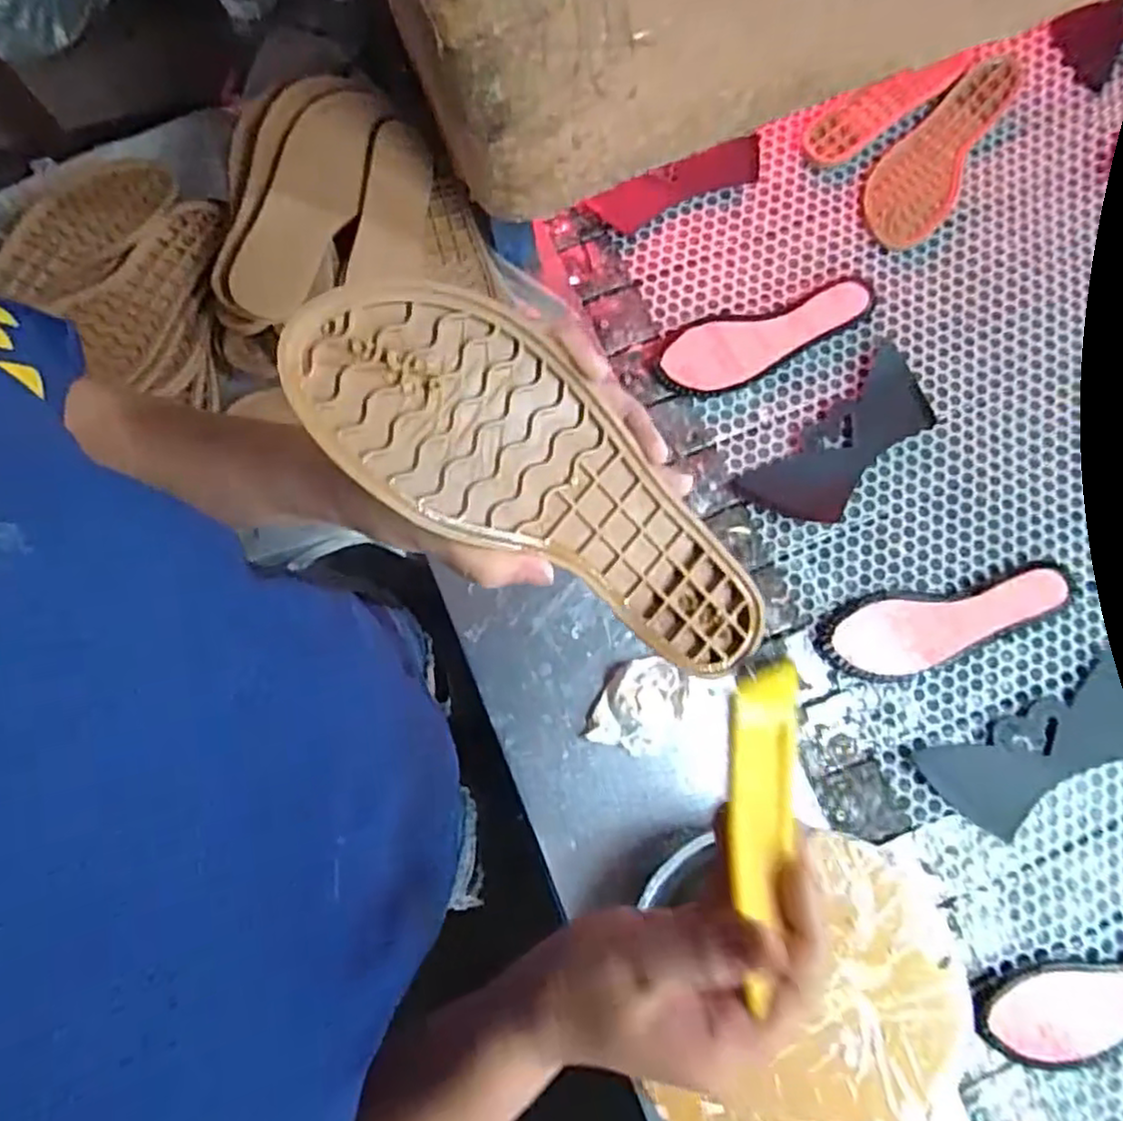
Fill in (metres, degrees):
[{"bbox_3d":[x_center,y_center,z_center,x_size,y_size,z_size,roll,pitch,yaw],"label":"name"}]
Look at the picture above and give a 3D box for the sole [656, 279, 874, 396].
[{"bbox_3d":[0.211,-0.226,0.707,0.220,0.016,0.074,-17,78,-2],"label":"sole"}]

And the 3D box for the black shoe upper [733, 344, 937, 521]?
[{"bbox_3d":[0.280,-0.114,0.688,0.213,0.010,0.091,-40,74,-7],"label":"black shoe upper"}]

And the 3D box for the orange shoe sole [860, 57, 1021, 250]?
[{"bbox_3d":[0.398,-0.436,0.737,0.086,0.035,0.226,31,80,8],"label":"orange shoe sole"}]

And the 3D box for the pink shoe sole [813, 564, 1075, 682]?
[{"bbox_3d":[0.359,0.060,0.645,0.234,0.015,0.075,-10,78,-1],"label":"pink shoe sole"}]

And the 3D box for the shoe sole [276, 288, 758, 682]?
[{"bbox_3d":[0.003,-0.026,0.295,0.237,0.016,0.079,35,79,-24],"label":"shoe sole"}]

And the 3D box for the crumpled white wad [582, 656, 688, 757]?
[{"bbox_3d":[0.069,0.128,0.607,0.068,0.030,0.085,26,81,6],"label":"crumpled white wad"}]

